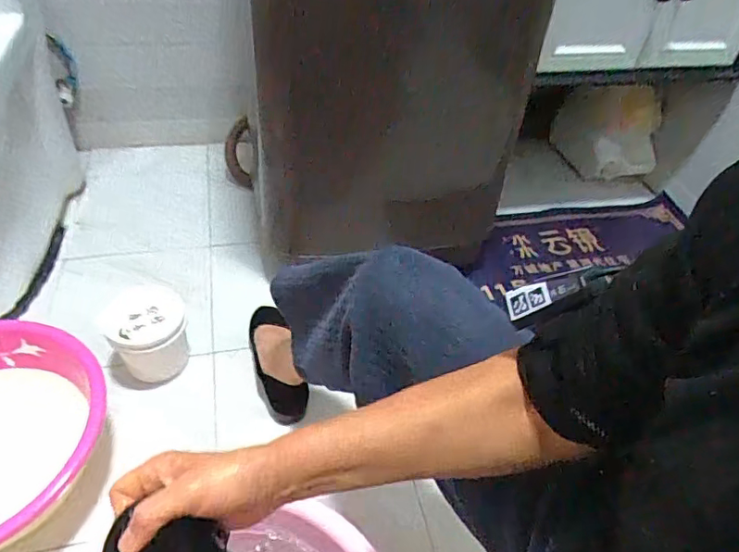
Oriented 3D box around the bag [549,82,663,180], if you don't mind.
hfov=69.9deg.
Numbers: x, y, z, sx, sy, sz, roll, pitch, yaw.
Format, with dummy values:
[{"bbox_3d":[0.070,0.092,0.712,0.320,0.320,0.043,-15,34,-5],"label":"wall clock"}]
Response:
[{"bbox_3d":[0.636,-0.394,1.416,0.253,0.175,0.224,10,44,4],"label":"bag"}]

